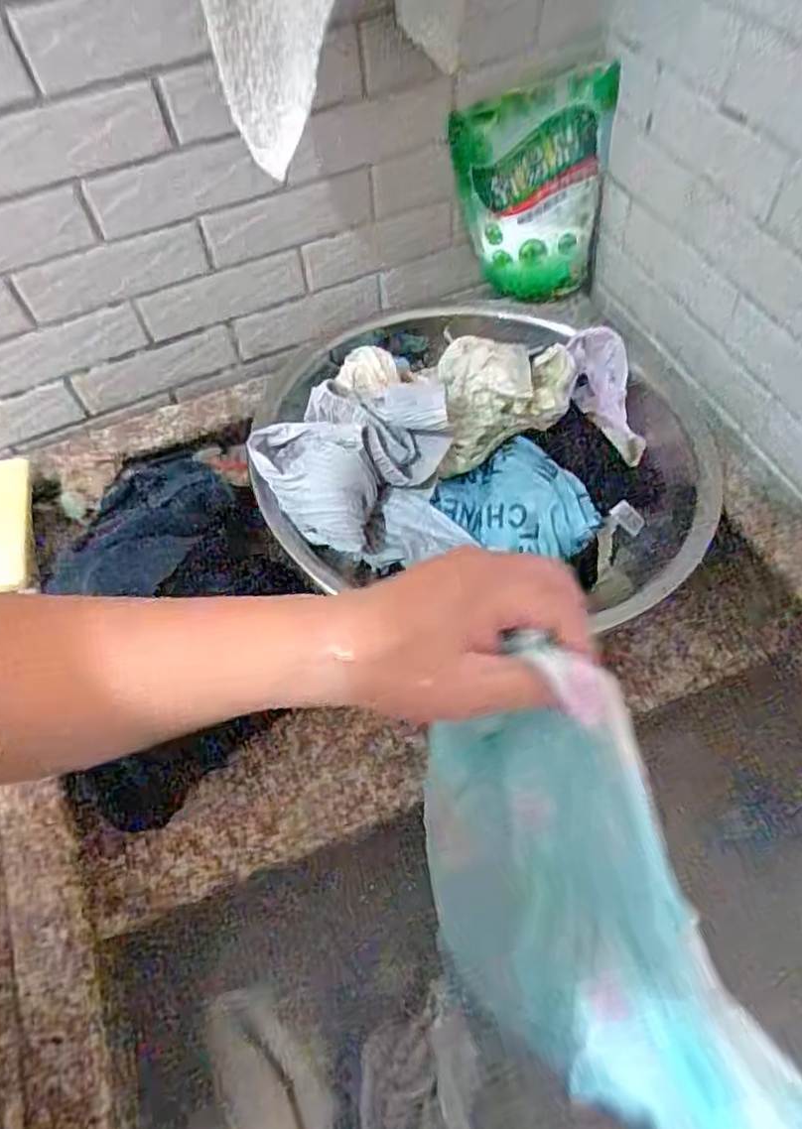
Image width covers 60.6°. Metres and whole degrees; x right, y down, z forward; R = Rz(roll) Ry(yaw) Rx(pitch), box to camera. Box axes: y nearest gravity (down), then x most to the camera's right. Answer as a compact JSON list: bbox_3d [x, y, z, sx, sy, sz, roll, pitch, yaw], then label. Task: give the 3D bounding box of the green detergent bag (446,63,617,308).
[{"bbox_3d":[0.121,-0.331,0.630,0.136,0.174,0.040,-13,57,-4],"label":"green detergent bag"}]

